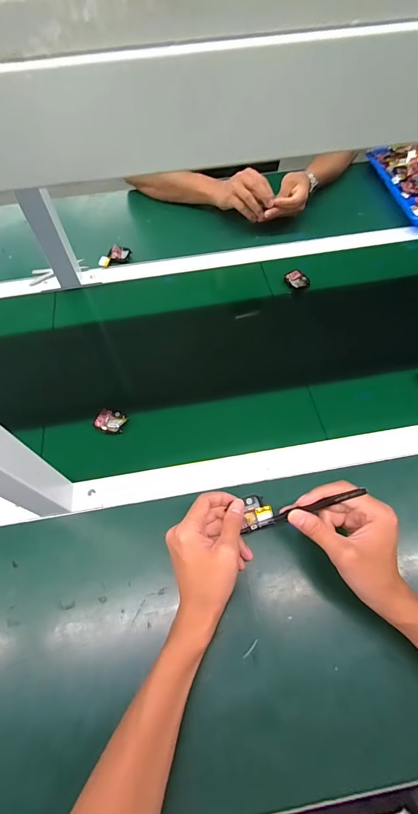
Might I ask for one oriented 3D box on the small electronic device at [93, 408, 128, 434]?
[{"bbox_3d":[-0.148,0.020,0.501,0.047,0.012,0.035,8,61,7],"label":"small electronic device"}]

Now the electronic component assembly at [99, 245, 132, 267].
[{"bbox_3d":[-0.193,-0.308,0.694,0.067,0.032,0.025,-18,61,-8],"label":"electronic component assembly"}]

